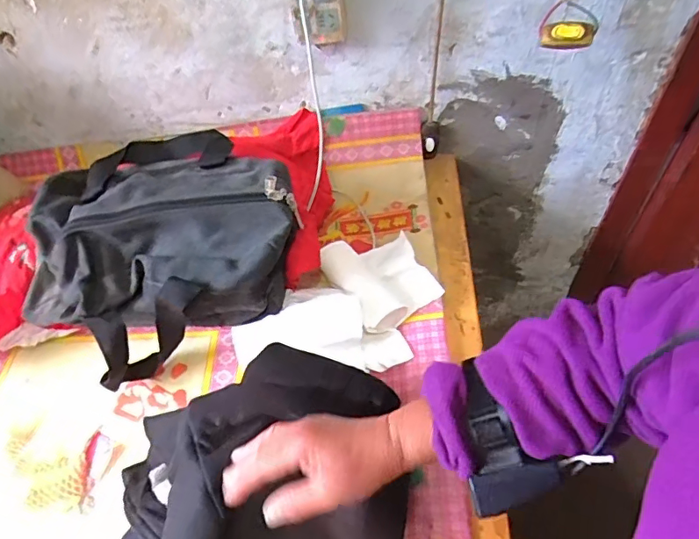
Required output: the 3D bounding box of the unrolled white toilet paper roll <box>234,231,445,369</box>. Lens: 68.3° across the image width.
[{"bbox_3d":[-0.014,0.040,0.728,0.277,0.039,0.218,0,52,3],"label":"unrolled white toilet paper roll"}]

